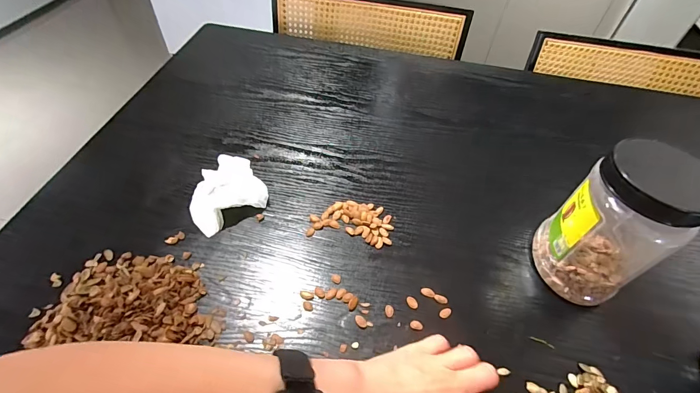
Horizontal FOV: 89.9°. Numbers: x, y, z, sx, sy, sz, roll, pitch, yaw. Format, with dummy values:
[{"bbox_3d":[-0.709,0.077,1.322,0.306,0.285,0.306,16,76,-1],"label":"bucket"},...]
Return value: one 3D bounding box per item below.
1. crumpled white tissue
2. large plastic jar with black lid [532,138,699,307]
[{"bbox_3d":[-0.163,-0.010,0.453,0.094,0.023,0.101,-25,58,-23],"label":"crumpled white tissue"},{"bbox_3d":[0.276,0.026,0.366,0.113,0.163,0.095,-33,61,-27],"label":"large plastic jar with black lid"}]

